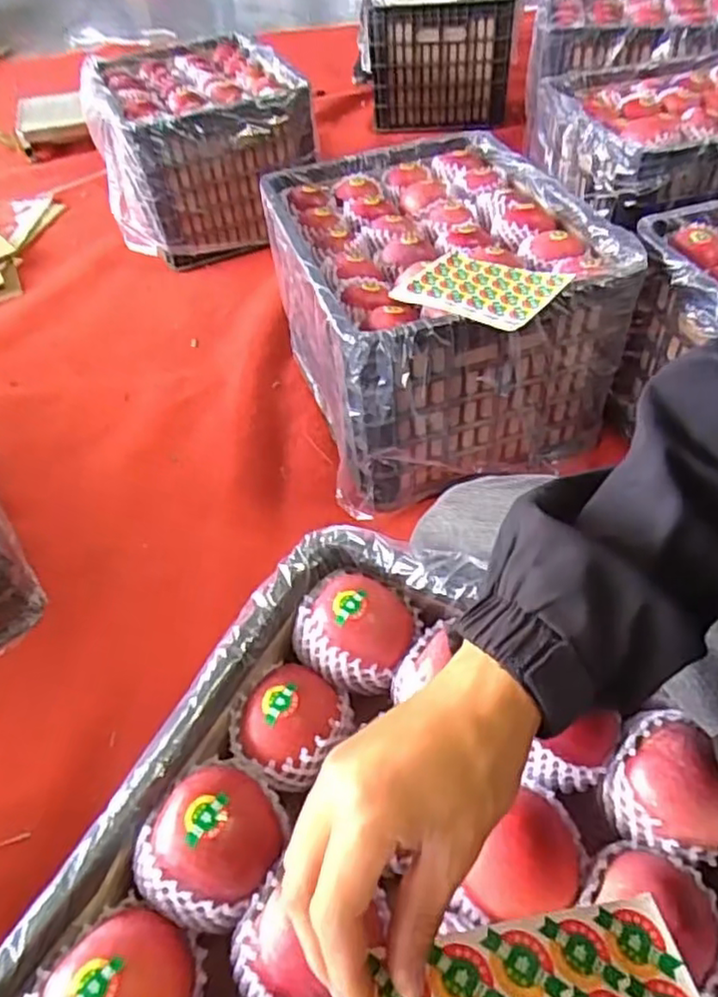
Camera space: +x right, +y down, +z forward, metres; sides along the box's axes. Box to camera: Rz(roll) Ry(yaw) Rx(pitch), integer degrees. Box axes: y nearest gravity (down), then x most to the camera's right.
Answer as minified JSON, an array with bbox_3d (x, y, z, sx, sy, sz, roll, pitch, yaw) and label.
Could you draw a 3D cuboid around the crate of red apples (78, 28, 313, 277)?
[{"bbox_3d":[-0.358,-0.768,1.470,0.433,0.290,0.481,-24,50,-16],"label":"crate of red apples"}]

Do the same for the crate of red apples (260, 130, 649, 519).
[{"bbox_3d":[0.111,-0.280,0.998,0.398,0.289,0.522,-14,49,-8],"label":"crate of red apples"}]

